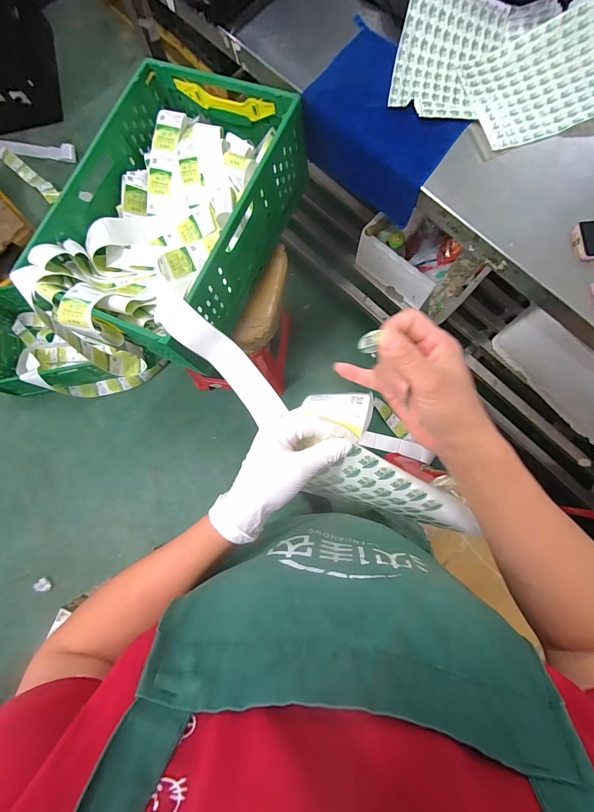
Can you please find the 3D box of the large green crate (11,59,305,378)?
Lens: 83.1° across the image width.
[{"bbox_3d":[-0.301,-0.446,0.803,0.448,0.216,0.653,24,83,5],"label":"large green crate"}]

